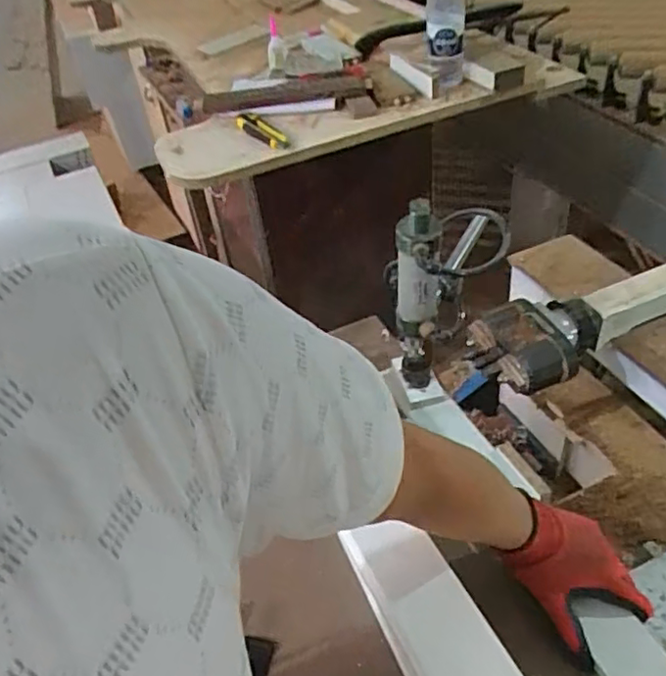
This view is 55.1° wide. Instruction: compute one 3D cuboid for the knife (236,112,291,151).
[{"bbox_3d":[-0.118,-0.350,1.078,0.036,0.026,0.148,-27,45,-20],"label":"knife"}]

